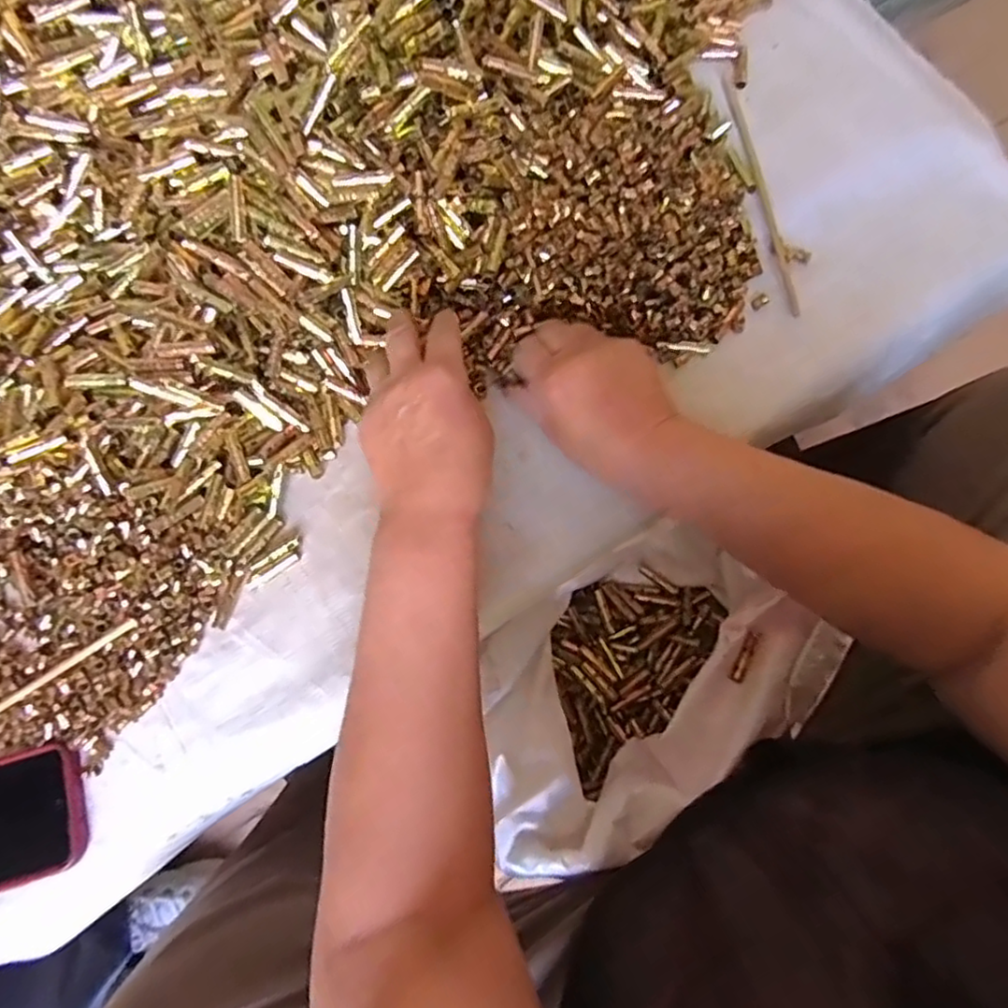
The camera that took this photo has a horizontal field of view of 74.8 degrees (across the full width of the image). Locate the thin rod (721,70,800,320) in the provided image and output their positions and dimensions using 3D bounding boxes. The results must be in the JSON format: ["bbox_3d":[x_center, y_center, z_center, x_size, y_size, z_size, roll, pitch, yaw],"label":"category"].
[{"bbox_3d":[0.200,-0.245,0.512,0.013,0.010,0.212,-10,79,-1],"label":"thin rod"}]

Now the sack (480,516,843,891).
[{"bbox_3d":[0.097,0.147,0.538,0.265,0.137,0.172,-35,80,-6],"label":"sack"}]

